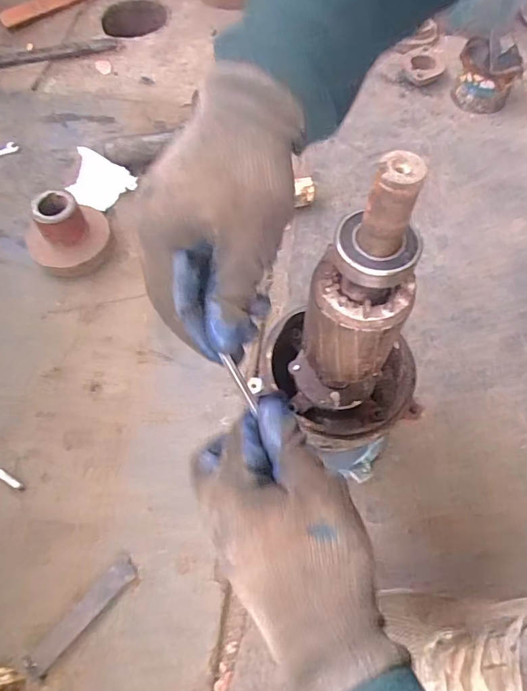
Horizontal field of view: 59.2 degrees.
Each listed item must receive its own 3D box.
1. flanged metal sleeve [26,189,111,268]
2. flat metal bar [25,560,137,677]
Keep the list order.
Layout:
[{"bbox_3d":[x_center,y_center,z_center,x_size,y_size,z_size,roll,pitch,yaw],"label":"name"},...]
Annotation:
[{"bbox_3d":[-0.286,-0.171,0.661,0.113,0.089,0.112,0,62,0],"label":"flanged metal sleeve"},{"bbox_3d":[-0.182,0.271,0.470,0.027,0.006,0.122,41,69,19],"label":"flat metal bar"}]

